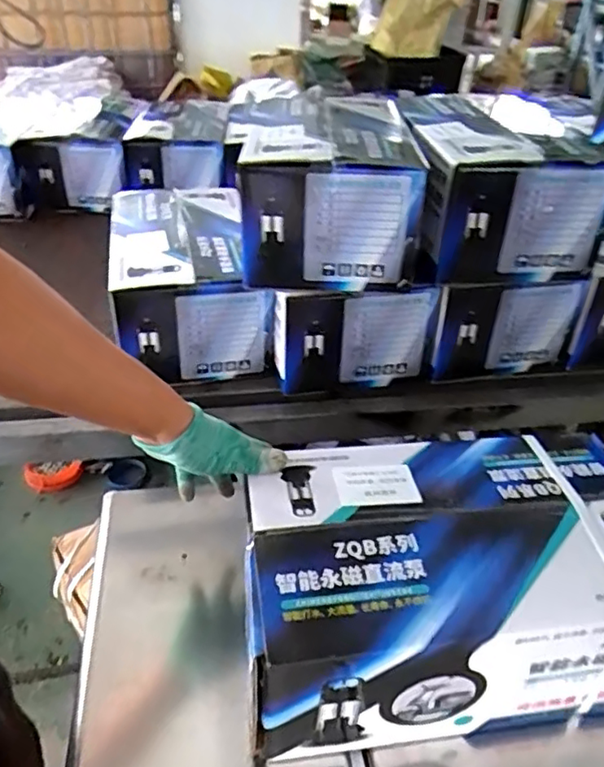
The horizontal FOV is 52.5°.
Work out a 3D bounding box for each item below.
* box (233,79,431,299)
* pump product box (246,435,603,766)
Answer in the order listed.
[{"bbox_3d":[0.037,-0.303,0.938,0.233,0.180,0.362,5,34,-1],"label":"box"},{"bbox_3d":[0.137,0.194,0.621,0.382,0.183,0.230,-2,35,-11],"label":"pump product box"}]

